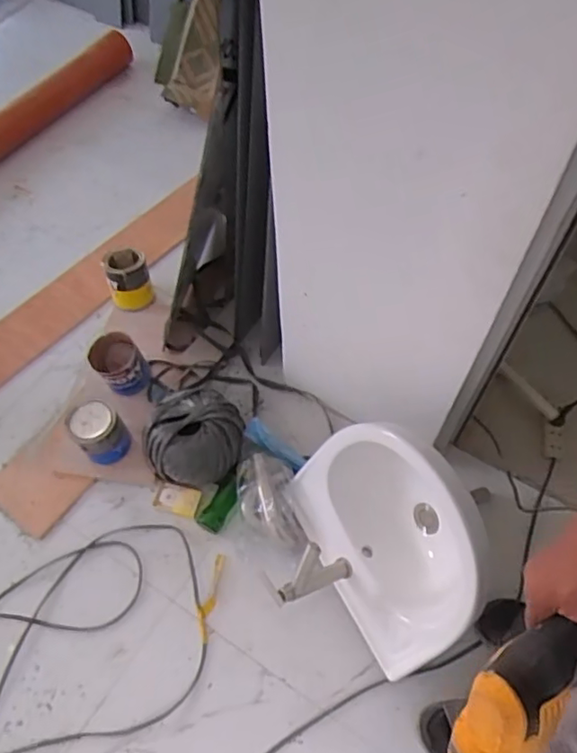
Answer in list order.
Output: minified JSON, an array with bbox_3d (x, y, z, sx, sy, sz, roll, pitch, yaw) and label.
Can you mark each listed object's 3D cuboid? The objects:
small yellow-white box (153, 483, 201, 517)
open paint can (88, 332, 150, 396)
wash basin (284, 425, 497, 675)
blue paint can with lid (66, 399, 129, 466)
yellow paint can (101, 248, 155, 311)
[{"bbox_3d":[-0.239,0.261,1.251,0.091,0.023,0.057,8,59,7],"label":"small yellow-white box"},{"bbox_3d":[-0.382,-0.025,1.340,0.106,0.115,0.110,-1,61,2],"label":"open paint can"},{"bbox_3d":[0.192,0.288,1.059,0.249,0.239,0.392,-21,60,-10],"label":"wash basin"},{"bbox_3d":[-0.405,0.122,1.264,0.103,0.134,0.114,-35,65,-15],"label":"blue paint can with lid"},{"bbox_3d":[-0.398,-0.242,1.466,0.109,0.137,0.094,-15,61,-5],"label":"yellow paint can"}]

